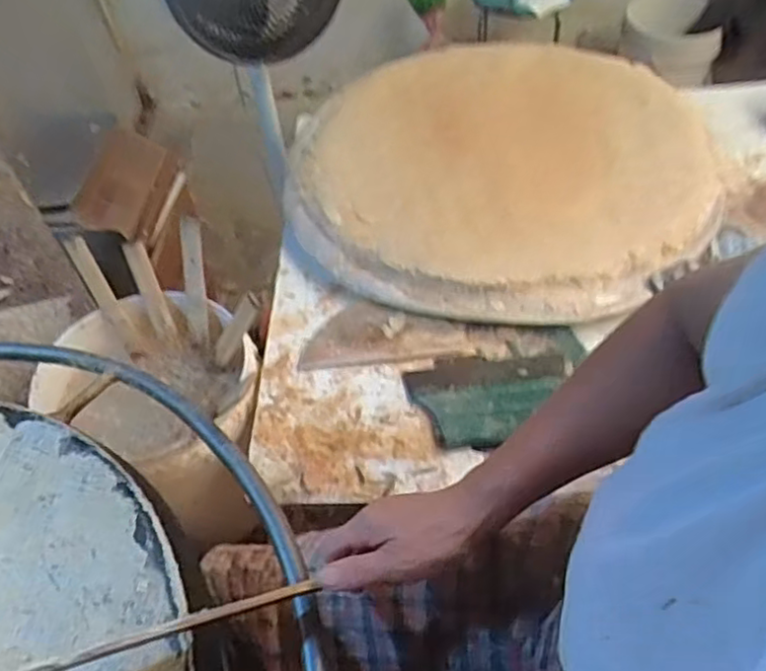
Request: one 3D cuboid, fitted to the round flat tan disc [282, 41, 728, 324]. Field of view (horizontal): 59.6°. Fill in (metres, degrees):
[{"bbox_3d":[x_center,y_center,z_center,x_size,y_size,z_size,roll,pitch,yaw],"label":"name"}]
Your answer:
[{"bbox_3d":[0.183,-0.269,1.037,0.663,0.070,0.583,7,51,11],"label":"round flat tan disc"}]

